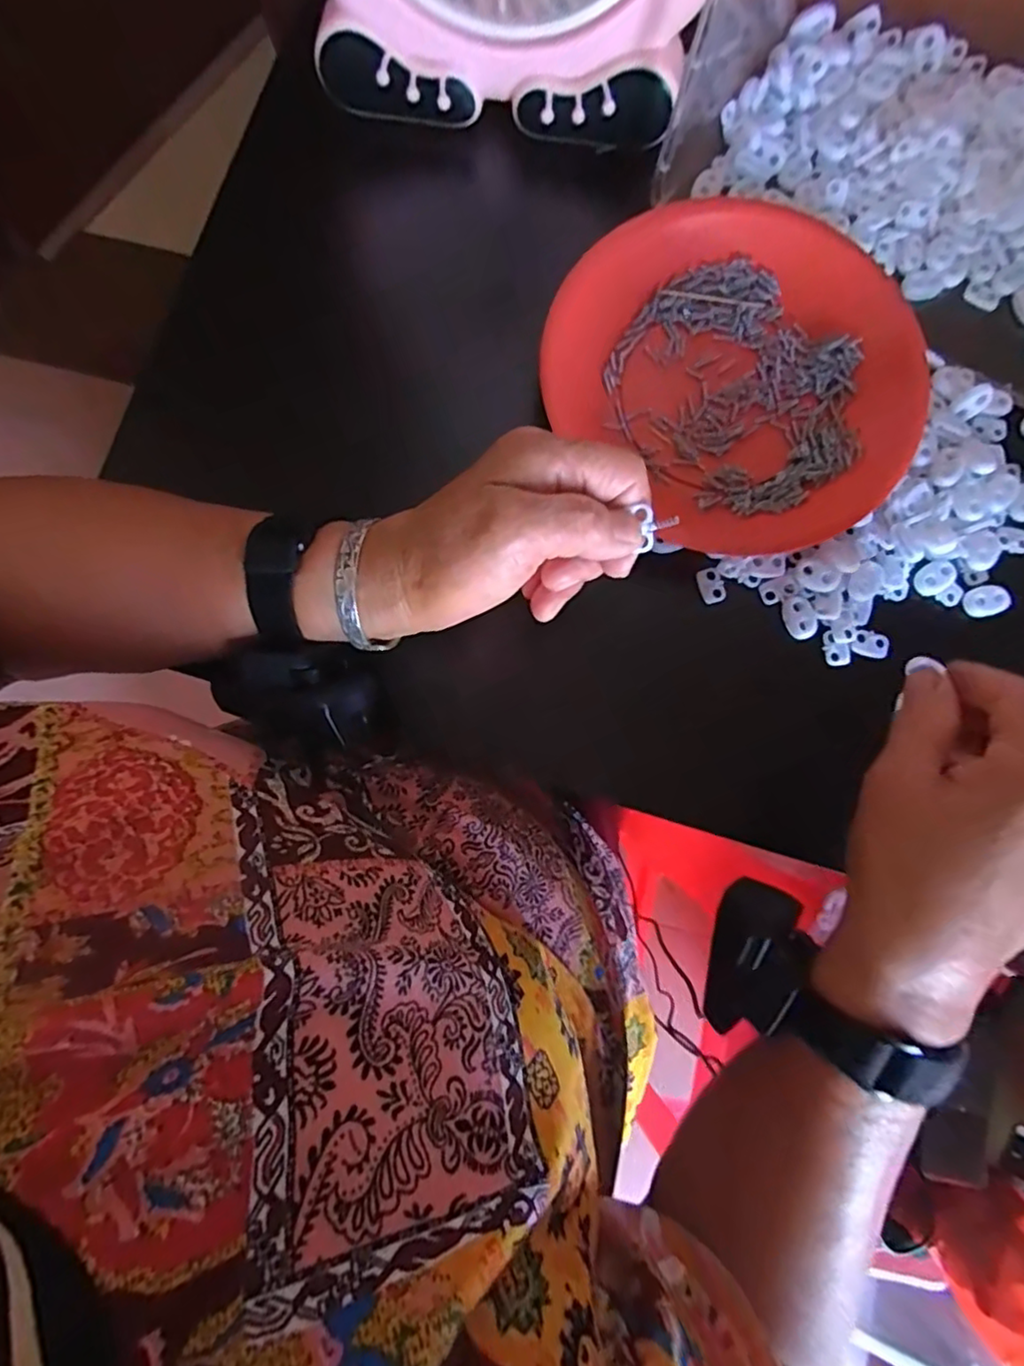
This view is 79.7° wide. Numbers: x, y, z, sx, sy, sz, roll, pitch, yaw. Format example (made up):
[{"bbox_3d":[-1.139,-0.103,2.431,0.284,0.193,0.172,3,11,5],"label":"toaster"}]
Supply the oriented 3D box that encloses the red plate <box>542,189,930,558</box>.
[{"bbox_3d":[0.130,-0.172,0.331,0.192,0.028,0.188,0,79,0],"label":"red plate"}]

